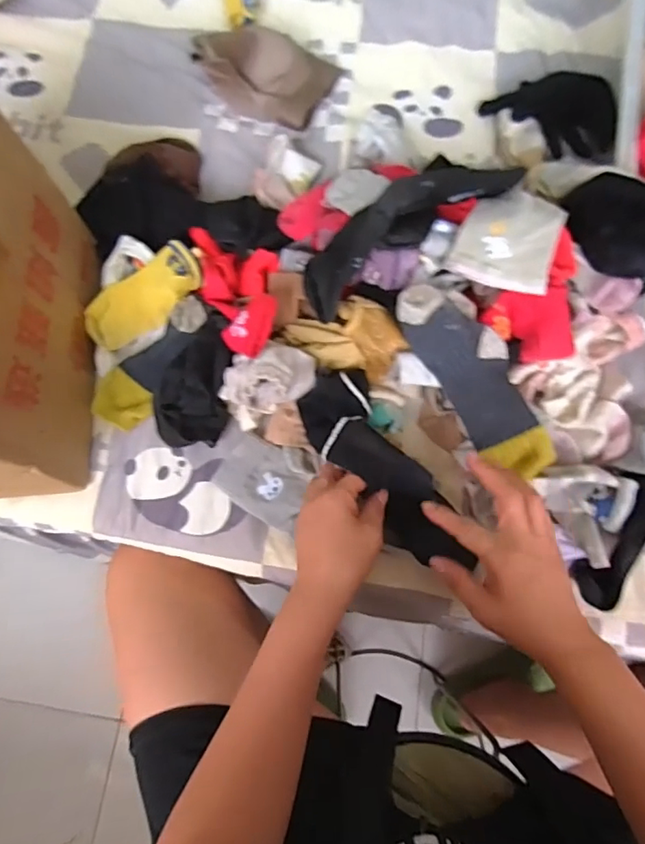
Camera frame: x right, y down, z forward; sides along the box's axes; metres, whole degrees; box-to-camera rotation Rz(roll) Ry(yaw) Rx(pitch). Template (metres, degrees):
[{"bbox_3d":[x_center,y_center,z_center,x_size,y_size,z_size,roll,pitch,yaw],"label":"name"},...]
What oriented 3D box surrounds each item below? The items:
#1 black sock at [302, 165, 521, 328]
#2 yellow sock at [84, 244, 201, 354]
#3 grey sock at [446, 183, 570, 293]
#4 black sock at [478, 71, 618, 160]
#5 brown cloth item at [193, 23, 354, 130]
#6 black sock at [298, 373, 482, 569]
[{"bbox_3d":[0.078,-0.199,0.493,0.232,0.087,0.070,-35,75,-8],"label":"black sock"},{"bbox_3d":[-0.190,-0.131,0.559,0.134,0.037,0.066,-38,76,-9],"label":"yellow sock"},{"bbox_3d":[0.180,-0.178,0.494,0.089,0.030,0.098,24,76,9],"label":"grey sock"},{"bbox_3d":[0.283,-0.377,0.636,0.156,0.042,0.102,41,79,12],"label":"black sock"},{"bbox_3d":[-0.076,-0.462,0.678,0.173,0.047,0.140,23,76,9],"label":"brown cloth item"},{"bbox_3d":[0.057,0.045,0.499,0.081,0.074,0.211,-35,82,-8],"label":"black sock"}]

